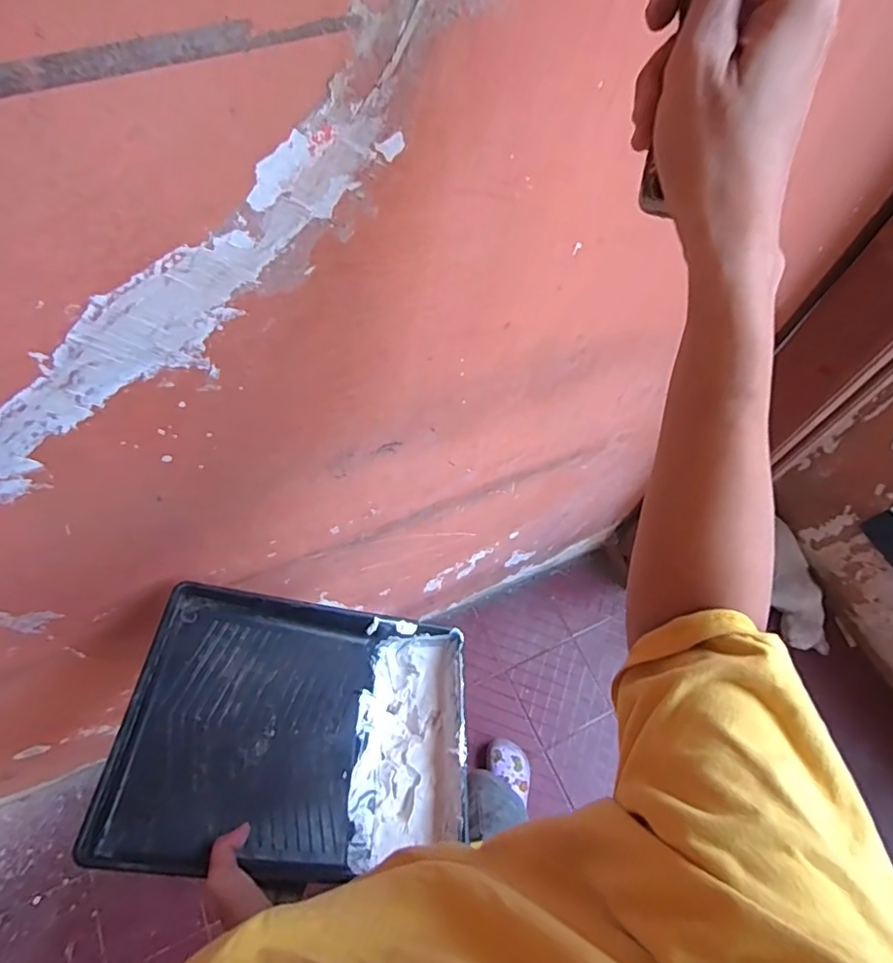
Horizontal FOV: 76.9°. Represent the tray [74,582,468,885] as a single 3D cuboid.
[{"bbox_3d":[-0.153,0.263,0.607,0.343,0.073,0.268,17,43,-17],"label":"tray"}]

